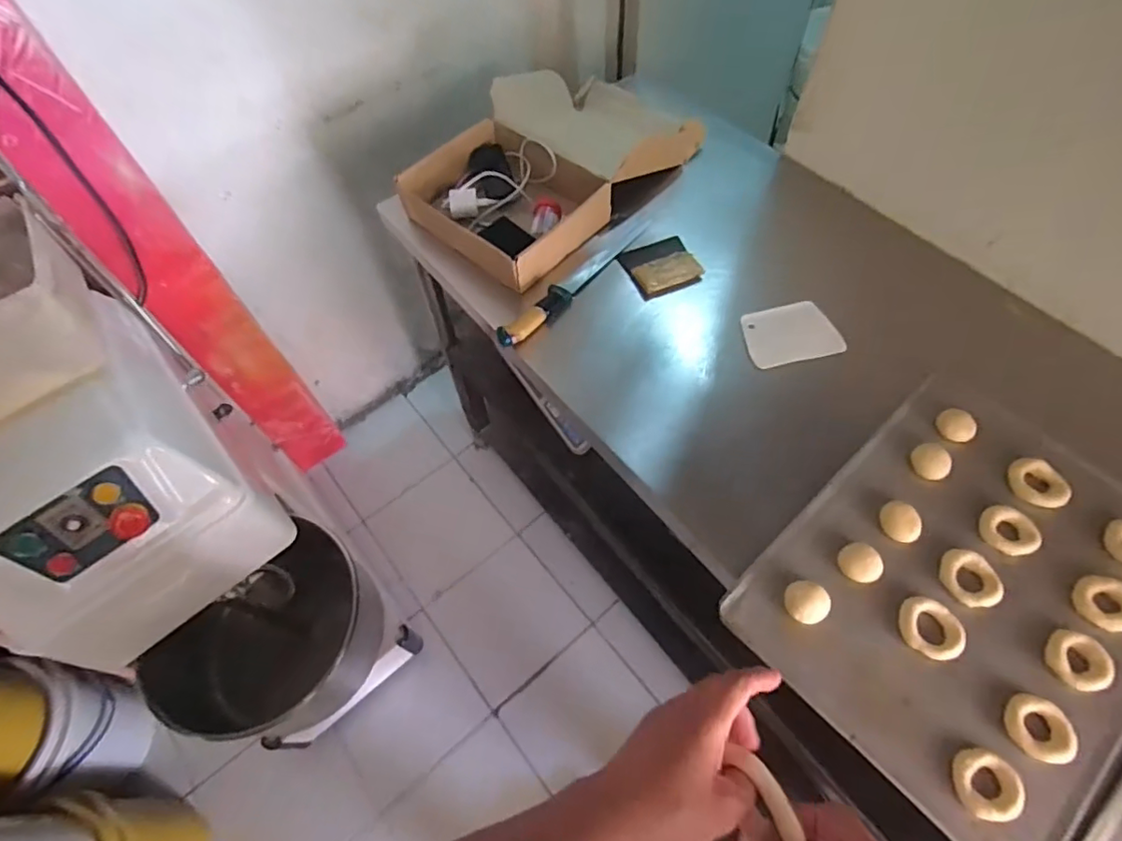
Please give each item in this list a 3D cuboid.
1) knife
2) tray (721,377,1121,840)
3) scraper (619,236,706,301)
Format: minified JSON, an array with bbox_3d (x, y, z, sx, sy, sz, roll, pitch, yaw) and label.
[{"bbox_3d":[0.028,-0.219,0.846,0.038,0.031,0.331,33,66,19],"label":"knife"},{"bbox_3d":[0.441,0.166,0.604,0.446,0.020,0.335,-39,66,-18],"label":"tray"},{"bbox_3d":[0.147,-0.230,0.845,0.097,0.023,0.108,-18,61,-8],"label":"scraper"}]

